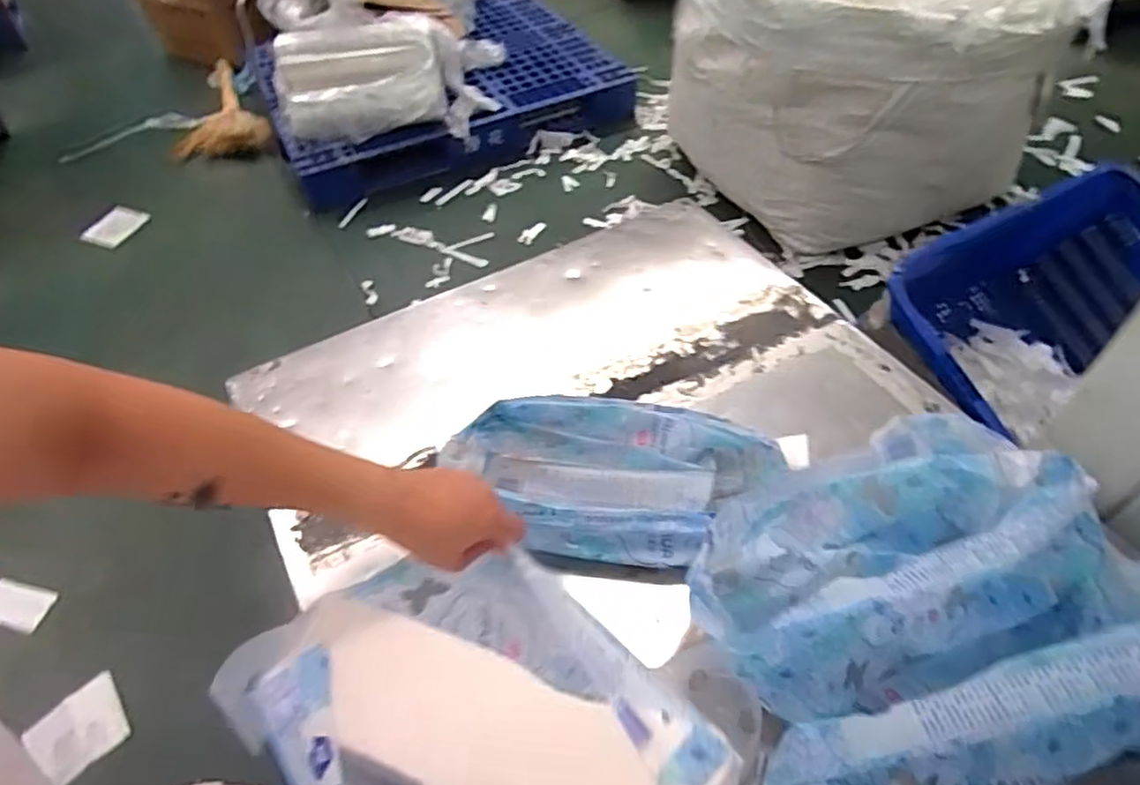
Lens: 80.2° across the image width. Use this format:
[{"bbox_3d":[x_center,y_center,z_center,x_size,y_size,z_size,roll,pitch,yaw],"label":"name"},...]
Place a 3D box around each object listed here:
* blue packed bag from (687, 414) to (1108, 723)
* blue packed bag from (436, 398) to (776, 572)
[{"bbox_3d":[0.256,0.124,0.570,0.329,0.116,0.195,-15,51,-9],"label":"blue packed bag"},{"bbox_3d":[0.036,0.090,0.681,0.321,0.075,0.162,8,52,10],"label":"blue packed bag"}]

